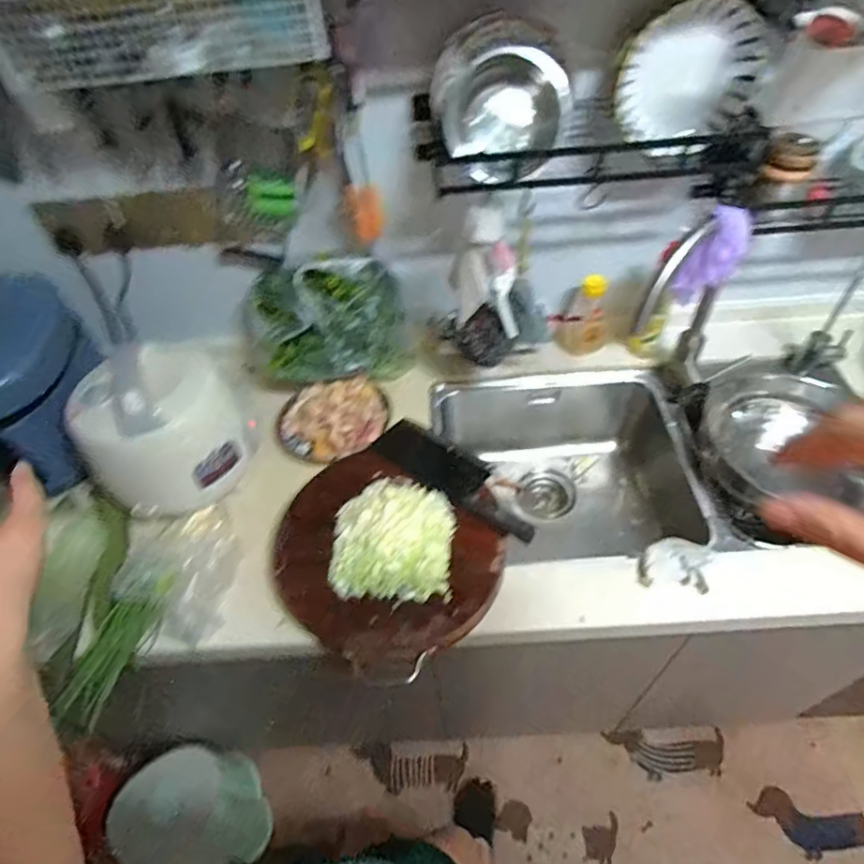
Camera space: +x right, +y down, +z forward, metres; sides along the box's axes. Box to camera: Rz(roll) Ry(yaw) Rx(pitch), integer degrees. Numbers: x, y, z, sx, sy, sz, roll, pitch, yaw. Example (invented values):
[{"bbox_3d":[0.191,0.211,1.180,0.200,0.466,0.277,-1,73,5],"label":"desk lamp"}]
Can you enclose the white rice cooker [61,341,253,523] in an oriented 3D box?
[{"bbox_3d":[-0.395,-0.013,0.824,0.197,0.192,0.226,33,60,28],"label":"white rice cooker"}]

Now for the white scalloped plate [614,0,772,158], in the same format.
[{"bbox_3d":[0.330,-0.450,0.702,0.179,0.159,0.033,-13,39,7],"label":"white scalloped plate"}]

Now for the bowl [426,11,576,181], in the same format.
[{"bbox_3d":[0.093,-0.420,0.708,0.171,0.142,0.103,-16,51,-9],"label":"bowl"}]

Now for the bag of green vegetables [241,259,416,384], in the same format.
[{"bbox_3d":[-0.178,-0.179,0.963,0.287,0.181,0.141,-6,50,0],"label":"bag of green vegetables"}]

